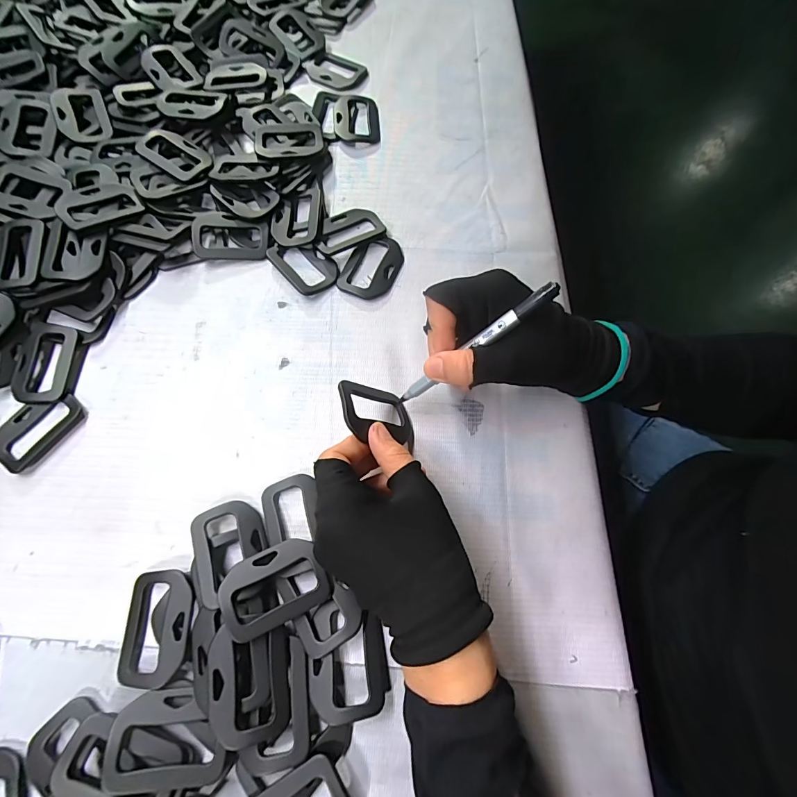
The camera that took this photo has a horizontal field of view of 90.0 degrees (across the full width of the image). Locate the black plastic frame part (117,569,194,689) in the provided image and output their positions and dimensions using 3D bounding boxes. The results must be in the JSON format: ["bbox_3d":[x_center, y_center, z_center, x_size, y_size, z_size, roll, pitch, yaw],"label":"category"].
[{"bbox_3d":[-0.145,0.136,0.239,0.044,0.011,0.060,-1,70,1],"label":"black plastic frame part"}]

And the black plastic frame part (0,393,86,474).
[{"bbox_3d":[-0.261,0.021,0.287,0.042,0.004,0.060,37,75,13],"label":"black plastic frame part"}]

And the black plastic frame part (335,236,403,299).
[{"bbox_3d":[-0.022,-0.108,0.327,0.043,0.007,0.059,16,71,7],"label":"black plastic frame part"}]

